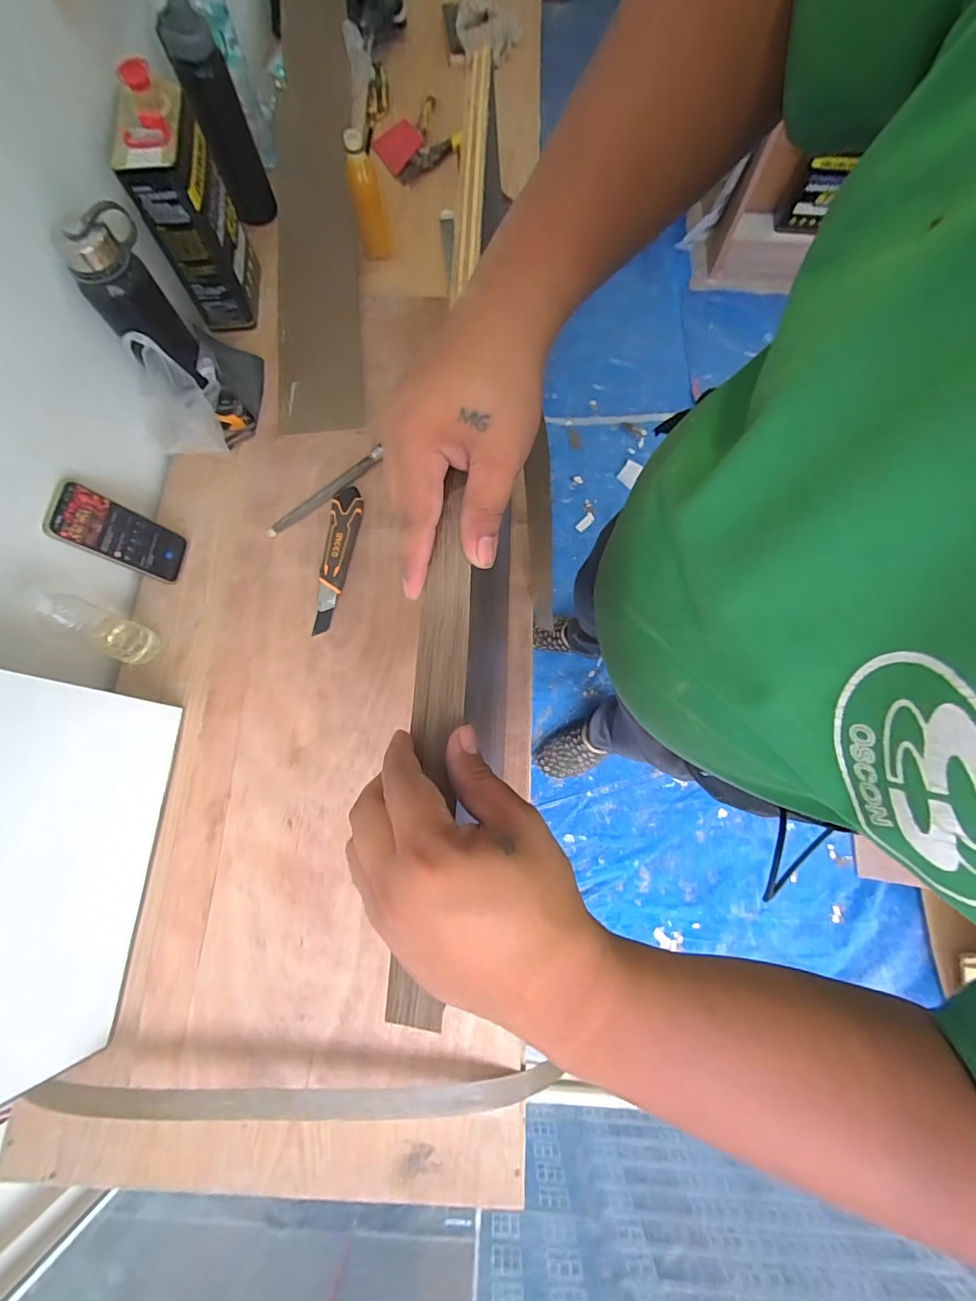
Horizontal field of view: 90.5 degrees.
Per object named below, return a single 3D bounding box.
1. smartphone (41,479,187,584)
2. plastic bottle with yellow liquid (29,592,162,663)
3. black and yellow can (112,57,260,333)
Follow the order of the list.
[{"bbox_3d":[-0.512,-0.164,0.678,0.014,0.169,0.088,-1,76,27],"label":"smartphone"},{"bbox_3d":[-0.510,-0.029,0.635,0.052,0.180,0.054,0,74,1],"label":"plastic bottle with yellow liquid"},{"bbox_3d":[-0.457,-0.683,0.754,0.082,0.232,0.161,-3,74,0],"label":"black and yellow can"}]

